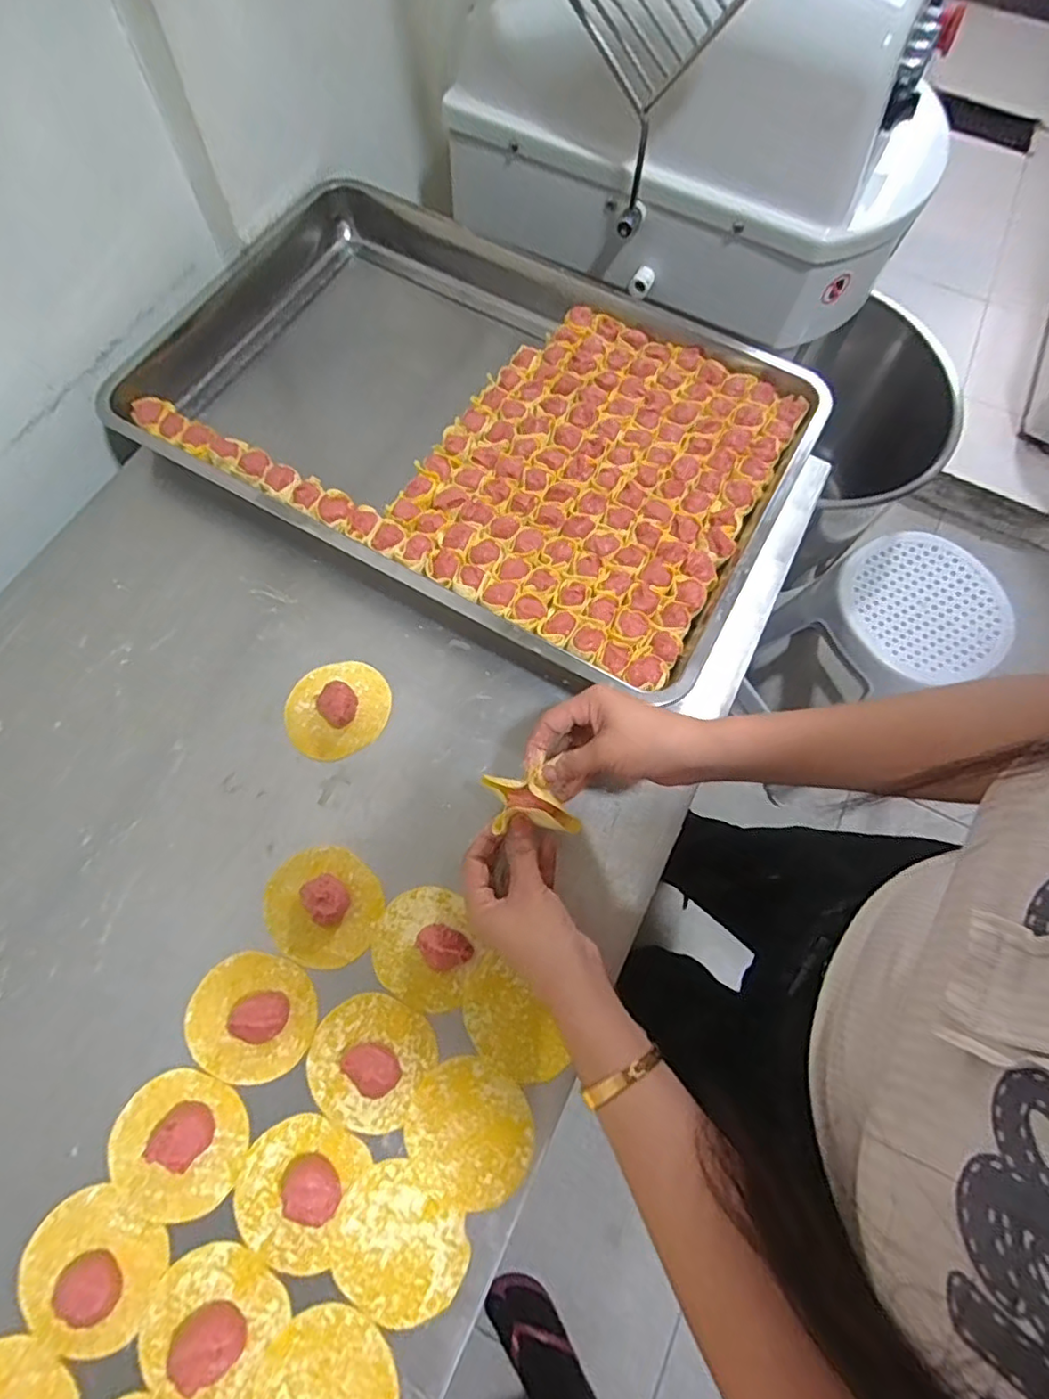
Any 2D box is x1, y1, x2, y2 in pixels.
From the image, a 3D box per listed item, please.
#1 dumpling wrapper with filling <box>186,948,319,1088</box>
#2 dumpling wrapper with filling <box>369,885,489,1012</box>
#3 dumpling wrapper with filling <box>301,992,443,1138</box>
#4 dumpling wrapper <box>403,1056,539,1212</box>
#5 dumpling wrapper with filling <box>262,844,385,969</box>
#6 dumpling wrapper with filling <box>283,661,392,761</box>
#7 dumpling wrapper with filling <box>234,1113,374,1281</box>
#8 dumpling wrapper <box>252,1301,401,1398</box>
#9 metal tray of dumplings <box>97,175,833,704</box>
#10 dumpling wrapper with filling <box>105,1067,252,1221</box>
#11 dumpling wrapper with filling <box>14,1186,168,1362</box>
[{"bbox_3d":[-0.189,0.216,0.412,0.086,0.026,0.077,15,68,4],"label":"dumpling wrapper with filling"},{"bbox_3d":[-0.070,0.174,0.431,0.077,0.026,0.077,1,68,-2],"label":"dumpling wrapper with filling"},{"bbox_3d":[-0.106,0.243,0.406,0.079,0.024,0.078,1,68,-2],"label":"dumpling wrapper with filling"},{"bbox_3d":[-0.036,0.287,0.405,0.084,0.004,0.077,1,68,-2],"label":"dumpling wrapper"},{"bbox_3d":[-0.149,0.148,0.440,0.086,0.023,0.078,25,69,7],"label":"dumpling wrapper with filling"},{"bbox_3d":[-0.154,0.004,0.495,0.086,0.024,0.077,-30,72,-13],"label":"dumpling wrapper with filling"},{"bbox_3d":[-0.145,0.311,0.382,0.077,0.023,0.078,1,68,-2],"label":"dumpling wrapper with filling"},{"bbox_3d":[-0.116,0.412,0.358,0.083,0.004,0.079,1,68,-3],"label":"dumpling wrapper"},{"bbox_3d":[-0.060,-0.282,0.597,0.624,0.053,0.404,28,70,9],"label":"metal tray of dumplings"},{"bbox_3d":[-0.226,0.286,0.388,0.086,0.026,0.077,18,69,5],"label":"dumpling wrapper with filling"},{"bbox_3d":[-0.267,0.350,0.371,0.083,0.012,0.072,28,70,9],"label":"dumpling wrapper with filling"}]

